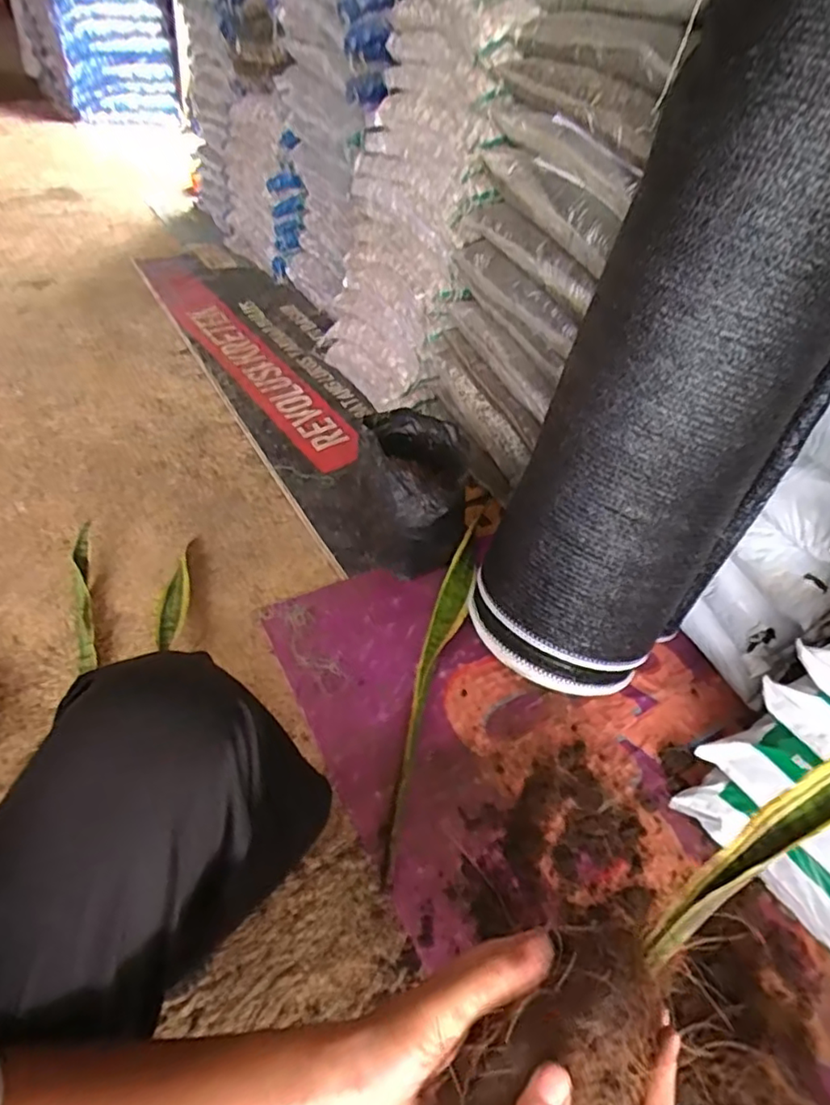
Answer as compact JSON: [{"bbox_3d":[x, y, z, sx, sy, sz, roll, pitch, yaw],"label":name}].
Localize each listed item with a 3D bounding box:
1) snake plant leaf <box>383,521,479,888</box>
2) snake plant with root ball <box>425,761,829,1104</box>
[{"bbox_3d":[0.024,0.163,0.884,0.049,0.026,0.554,16,45,7],"label":"snake plant leaf"},{"bbox_3d":[0.162,0.176,0.312,0.348,0.056,0.065,-23,53,-21],"label":"snake plant with root ball"}]

